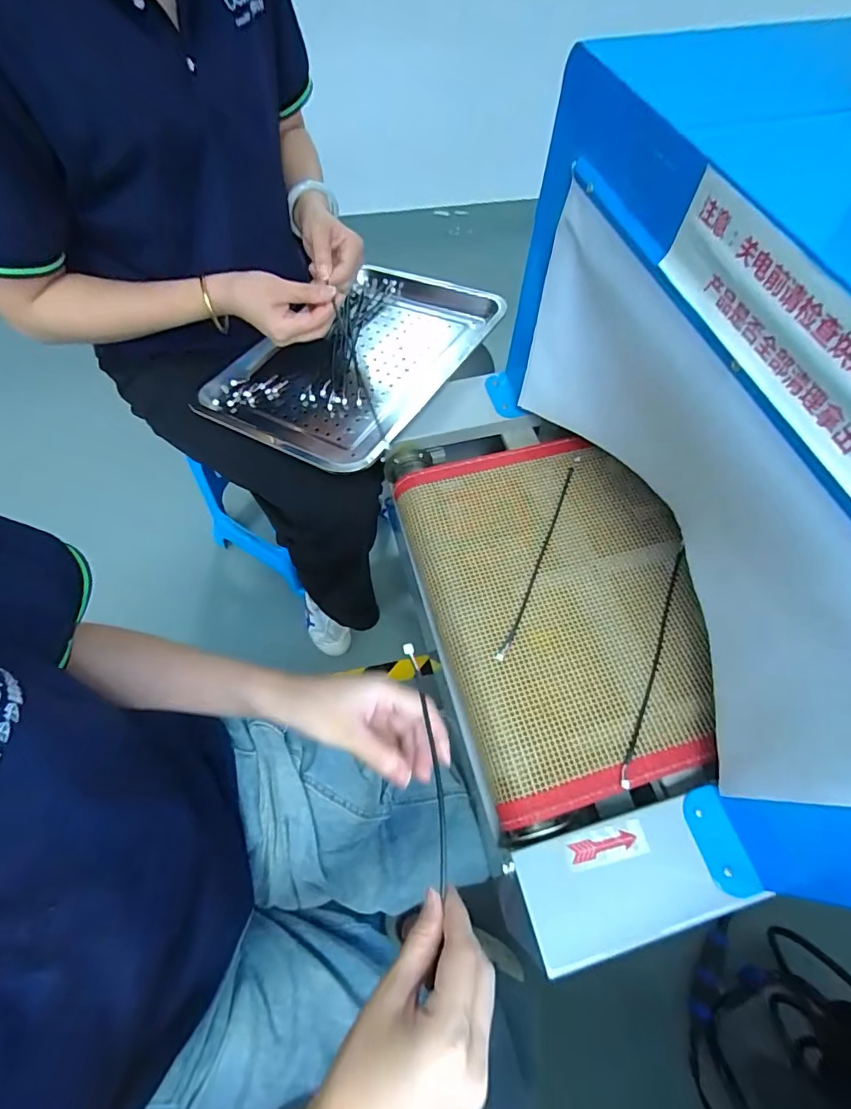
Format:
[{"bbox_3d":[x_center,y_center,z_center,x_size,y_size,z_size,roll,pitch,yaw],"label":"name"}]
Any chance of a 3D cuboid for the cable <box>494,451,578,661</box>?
[{"bbox_3d":[0.132,-0.006,0.550,0.011,0.009,0.279,22,64,11],"label":"cable"}]

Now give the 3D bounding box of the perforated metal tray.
[{"bbox_3d":[-0.096,-0.282,0.685,0.290,0.045,0.402,28,66,18],"label":"perforated metal tray"}]

